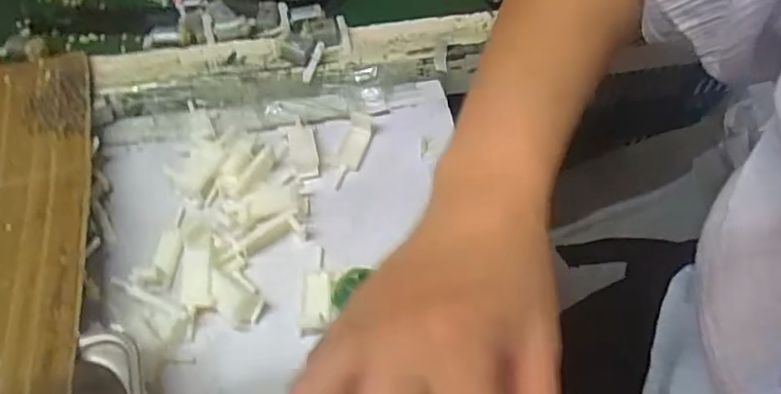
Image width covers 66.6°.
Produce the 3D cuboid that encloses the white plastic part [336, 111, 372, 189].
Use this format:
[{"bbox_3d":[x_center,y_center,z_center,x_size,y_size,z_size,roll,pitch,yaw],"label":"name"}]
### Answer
[{"bbox_3d":[-0.026,-0.034,0.419,0.017,0.006,0.064,8,54,7],"label":"white plastic part"}]

